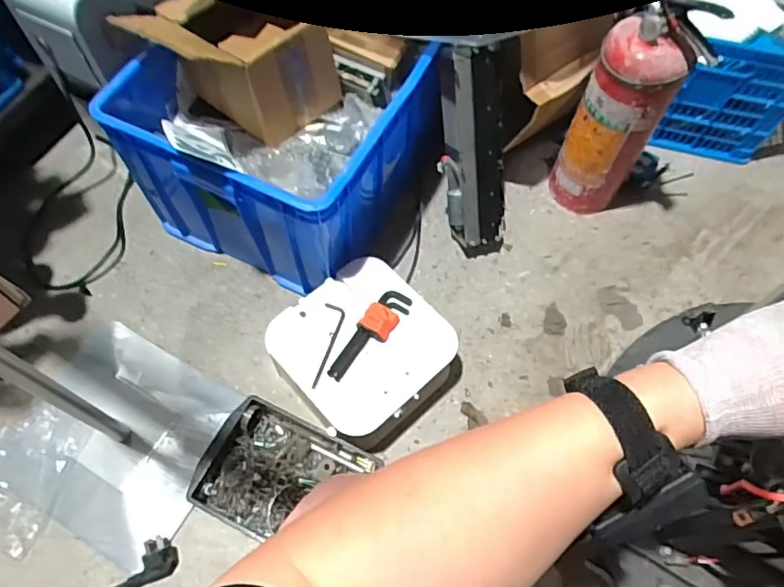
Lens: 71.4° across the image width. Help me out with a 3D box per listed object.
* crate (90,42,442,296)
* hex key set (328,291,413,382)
[{"bbox_3d":[-0.187,-0.257,0.984,0.472,0.310,0.385,24,65,11],"label":"crate"},{"bbox_3d":[-0.033,0.061,0.846,0.052,0.026,0.176,30,66,14],"label":"hex key set"}]

